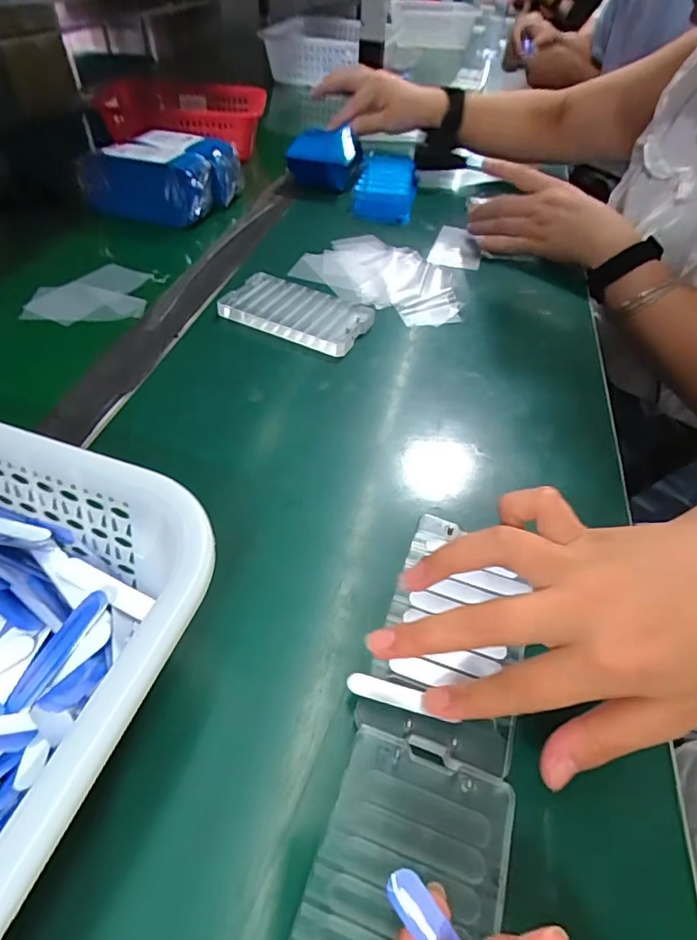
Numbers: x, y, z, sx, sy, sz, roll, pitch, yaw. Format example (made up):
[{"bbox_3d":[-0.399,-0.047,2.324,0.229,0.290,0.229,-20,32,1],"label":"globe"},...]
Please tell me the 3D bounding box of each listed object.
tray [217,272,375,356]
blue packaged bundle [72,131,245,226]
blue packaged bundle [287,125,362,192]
[{"bbox_3d":[-0.043,-0.140,0.460,0.121,0.014,0.068,22,49,15],"label":"tray"},{"bbox_3d":[-0.213,-0.339,0.601,0.137,0.064,0.120,16,47,9],"label":"blue packaged bundle"},{"bbox_3d":[-0.032,-0.396,0.668,0.089,0.046,0.055,18,84,5],"label":"blue packaged bundle"}]

